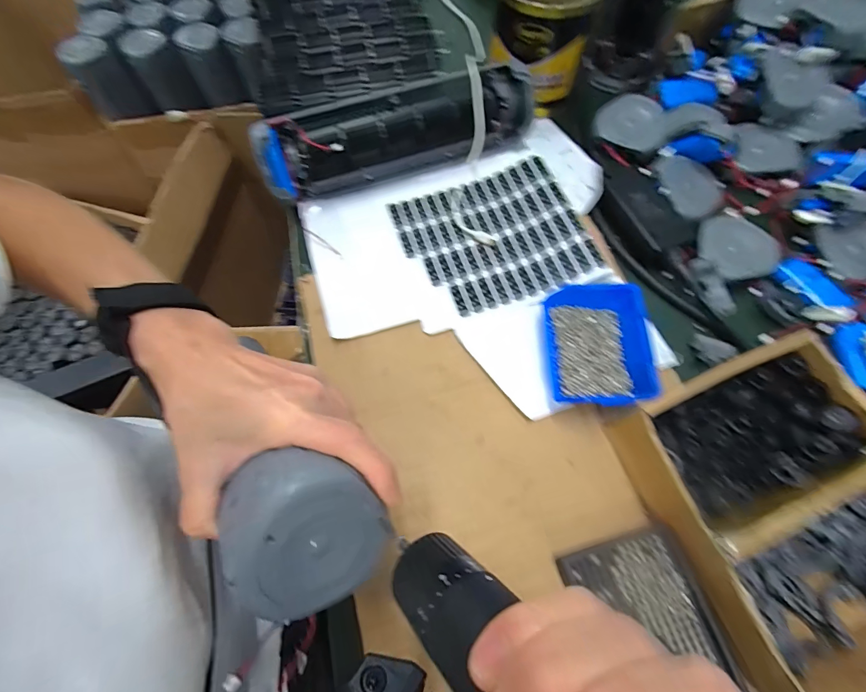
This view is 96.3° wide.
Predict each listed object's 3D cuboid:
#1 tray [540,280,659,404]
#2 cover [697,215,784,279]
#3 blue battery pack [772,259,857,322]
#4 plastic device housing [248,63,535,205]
[{"bbox_3d":[0.155,-0.001,0.352,0.093,0.033,0.102,0,68,0],"label":"tray"},{"bbox_3d":[0.322,-0.104,0.411,0.076,0.015,0.063,37,73,14],"label":"cover"},{"bbox_3d":[0.366,-0.052,0.375,0.031,0.020,0.076,-16,57,-3],"label":"blue battery pack"},{"bbox_3d":[-0.036,-0.238,0.437,0.307,0.071,0.067,-20,69,-6],"label":"plastic device housing"}]

